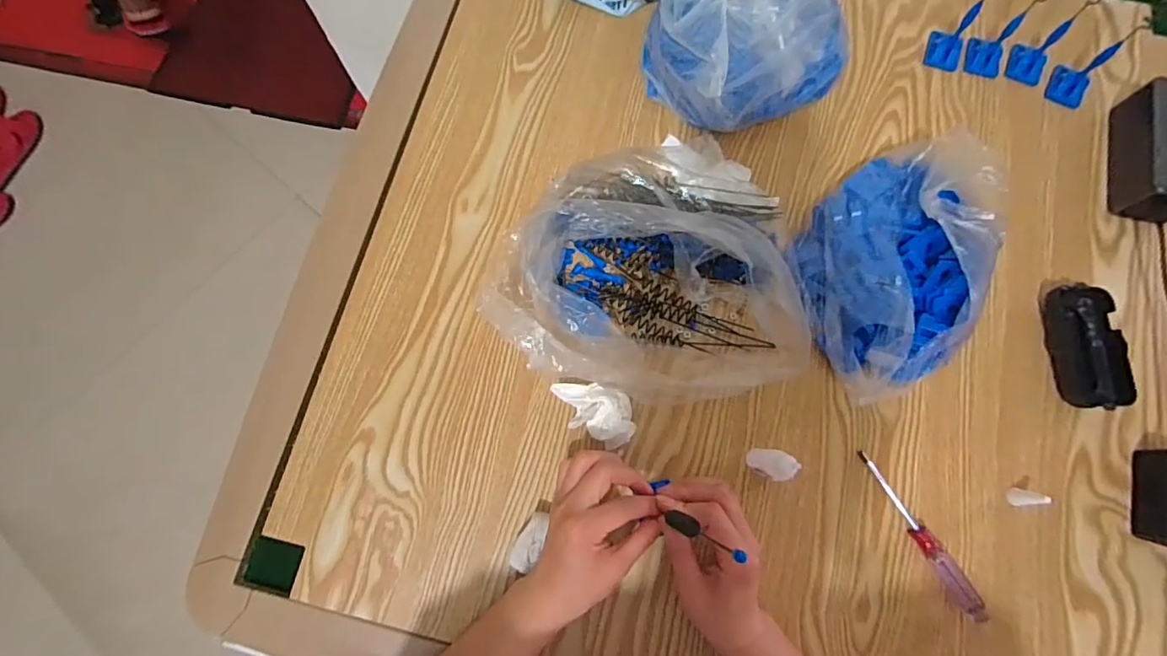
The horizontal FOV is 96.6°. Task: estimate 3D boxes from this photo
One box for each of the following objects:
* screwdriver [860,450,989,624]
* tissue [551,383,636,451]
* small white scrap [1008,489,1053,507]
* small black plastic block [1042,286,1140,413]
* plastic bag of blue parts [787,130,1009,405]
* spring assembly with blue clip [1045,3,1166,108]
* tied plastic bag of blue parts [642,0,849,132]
[{"bbox_3d":[0.285,0.172,0.440,0.021,0.019,0.149,-28,70,-4],"label":"screwdriver"},{"bbox_3d":[0.010,0.072,0.460,0.077,0.026,0.045,29,77,7],"label":"tissue"},{"bbox_3d":[0.373,0.143,0.435,0.010,0.034,0.014,11,75,3],"label":"small white scrap"},{"bbox_3d":[0.457,0.016,0.471,0.049,0.029,0.109,0,81,0],"label":"small black plastic block"},{"bbox_3d":[0.269,-0.055,0.451,0.141,0.108,0.211,-7,75,-2],"label":"plastic bag of blue parts"},{"bbox_3d":[0.519,-0.283,0.450,0.055,0.218,0.042,-32,78,-8],"label":"spring assembly with blue clip"},{"bbox_3d":[0.156,-0.278,0.509,0.167,0.104,0.157,-32,78,-8],"label":"tied plastic bag of blue parts"}]

